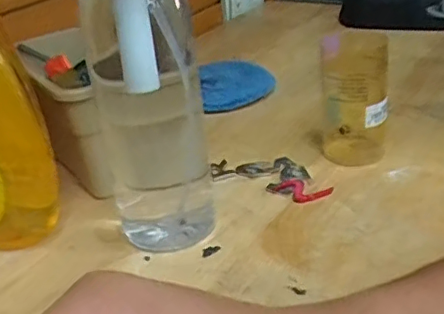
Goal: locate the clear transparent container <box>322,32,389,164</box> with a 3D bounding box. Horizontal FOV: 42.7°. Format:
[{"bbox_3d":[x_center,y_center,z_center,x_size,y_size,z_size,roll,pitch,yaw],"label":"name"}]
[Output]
[{"bbox_3d":[0.107,-0.048,0.458,0.051,0.095,0.050,1,30,11],"label":"clear transparent container"}]

